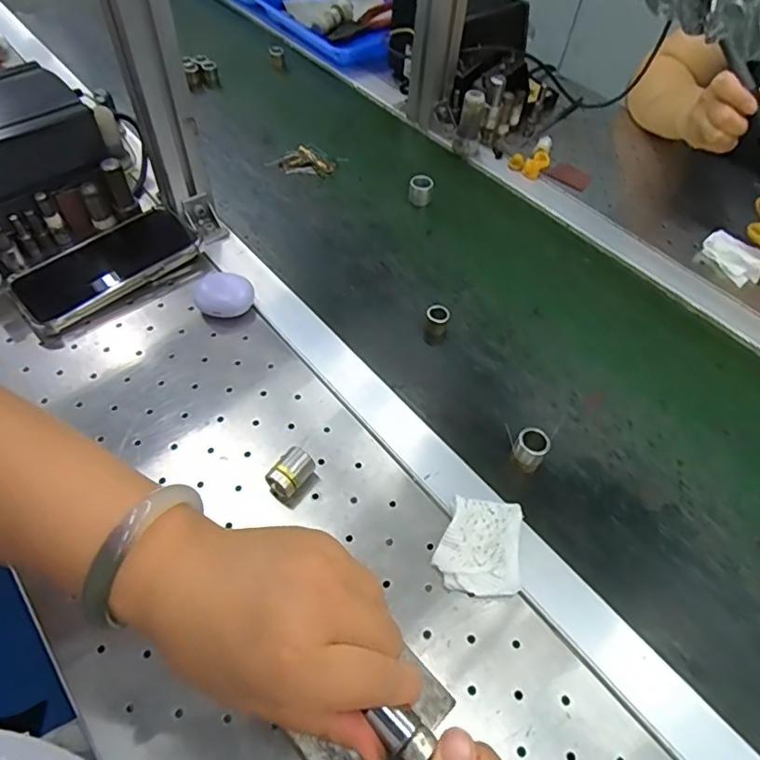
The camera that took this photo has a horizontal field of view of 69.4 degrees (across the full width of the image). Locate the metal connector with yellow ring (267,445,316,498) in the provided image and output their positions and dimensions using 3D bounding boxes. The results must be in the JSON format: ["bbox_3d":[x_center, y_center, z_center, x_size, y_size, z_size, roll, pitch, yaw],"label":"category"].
[{"bbox_3d":[-0.062,0.066,0.384,0.020,0.020,0.032,29,57,15],"label":"metal connector with yellow ring"}]

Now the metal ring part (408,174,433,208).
[{"bbox_3d":[0.043,-0.199,0.583,0.023,0.030,0.021,5,54,-1],"label":"metal ring part"}]

